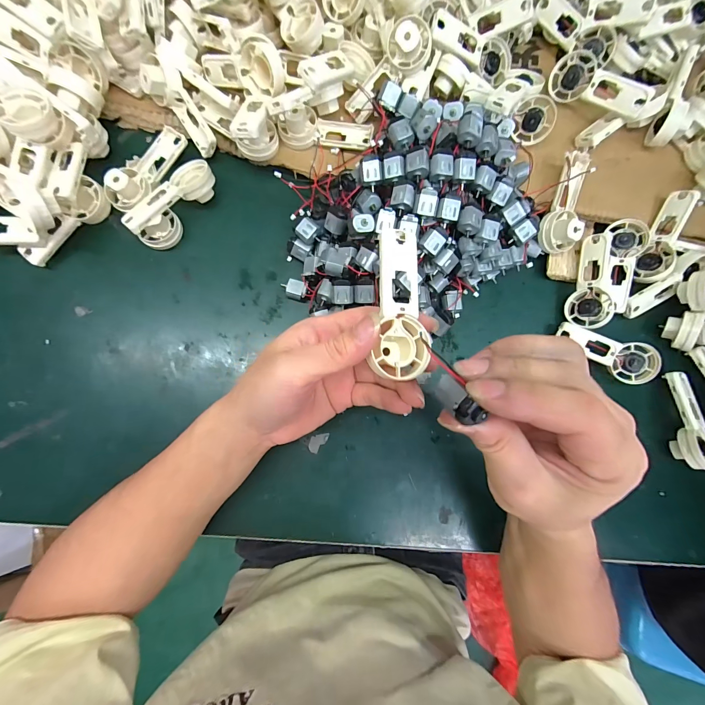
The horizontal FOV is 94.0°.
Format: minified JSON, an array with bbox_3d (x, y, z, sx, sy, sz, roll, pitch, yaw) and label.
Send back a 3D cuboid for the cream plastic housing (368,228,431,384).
[{"bbox_3d":[0.029,-0.030,0.211,0.034,0.024,0.094,-4,97,-4],"label":"cream plastic housing"}]

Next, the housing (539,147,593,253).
[{"bbox_3d":[0.212,-0.151,0.323,0.037,0.028,0.100,15,82,-2],"label":"housing"}]

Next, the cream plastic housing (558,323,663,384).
[{"bbox_3d":[0.250,0.001,0.330,0.091,0.031,0.039,20,82,-2],"label":"cream plastic housing"}]

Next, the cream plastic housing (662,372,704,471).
[{"bbox_3d":[0.335,0.067,0.325,0.033,0.023,0.091,1,77,-4],"label":"cream plastic housing"}]

